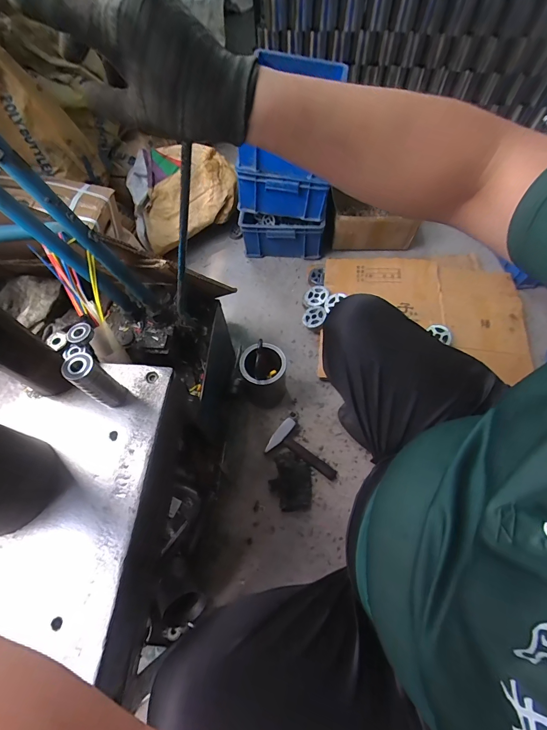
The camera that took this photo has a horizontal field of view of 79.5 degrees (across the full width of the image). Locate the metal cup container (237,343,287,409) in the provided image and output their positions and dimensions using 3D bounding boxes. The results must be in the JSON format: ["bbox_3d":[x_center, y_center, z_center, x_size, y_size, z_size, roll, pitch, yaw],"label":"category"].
[{"bbox_3d":[-0.030,0.033,0.899,0.132,0.211,0.108,-32,65,-13],"label":"metal cup container"}]

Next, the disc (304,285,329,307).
[{"bbox_3d":[0.140,-0.226,1.075,0.082,0.012,0.081,-10,65,22],"label":"disc"}]

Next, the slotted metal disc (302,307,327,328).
[{"bbox_3d":[0.130,-0.153,1.043,0.079,0.012,0.068,-17,64,11],"label":"slotted metal disc"}]

